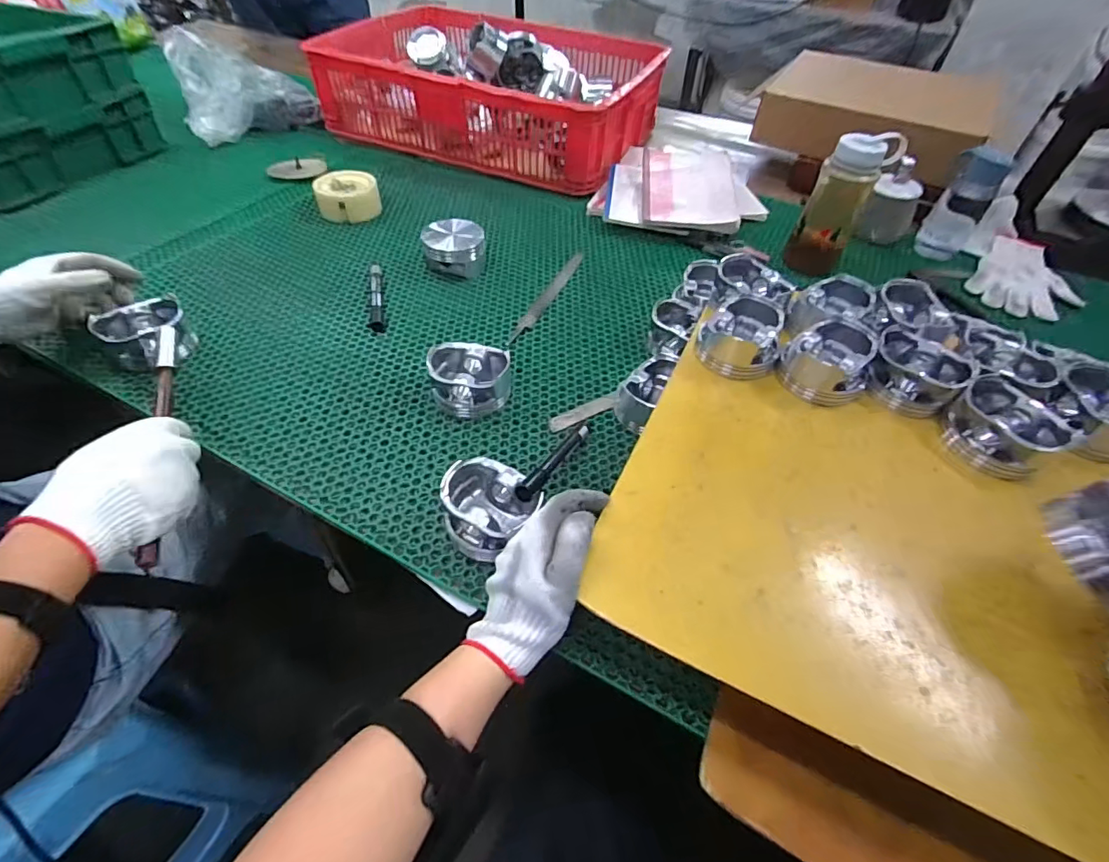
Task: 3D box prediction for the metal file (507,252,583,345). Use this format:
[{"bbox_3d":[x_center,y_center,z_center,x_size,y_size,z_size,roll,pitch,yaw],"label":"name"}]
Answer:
[{"bbox_3d":[-0.007,-0.192,0.709,0.020,0.004,0.236,19,51,13],"label":"metal file"}]

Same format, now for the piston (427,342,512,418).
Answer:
[{"bbox_3d":[-0.093,-0.058,0.560,0.089,0.045,0.074,-3,50,-5],"label":"piston"}]

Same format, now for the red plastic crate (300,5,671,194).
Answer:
[{"bbox_3d":[-0.141,-0.696,1.028,0.659,0.157,0.407,20,51,14],"label":"red plastic crate"}]

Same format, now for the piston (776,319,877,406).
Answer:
[{"bbox_3d":[0.280,-0.072,0.515,0.077,0.054,0.077,2,49,-3],"label":"piston"}]

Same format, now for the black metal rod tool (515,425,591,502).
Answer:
[{"bbox_3d":[0.003,0.024,0.483,0.019,0.021,0.152,22,28,16],"label":"black metal rod tool"}]

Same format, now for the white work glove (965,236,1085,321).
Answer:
[{"bbox_3d":[0.718,-0.226,0.765,0.135,0.034,0.179,34,56,24],"label":"white work glove"}]

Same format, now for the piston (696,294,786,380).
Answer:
[{"bbox_3d":[0.202,-0.105,0.539,0.080,0.050,0.089,24,51,16],"label":"piston"}]

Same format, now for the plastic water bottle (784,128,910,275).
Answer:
[{"bbox_3d":[0.406,-0.315,0.722,0.088,0.181,0.069,23,52,17],"label":"plastic water bottle"}]

